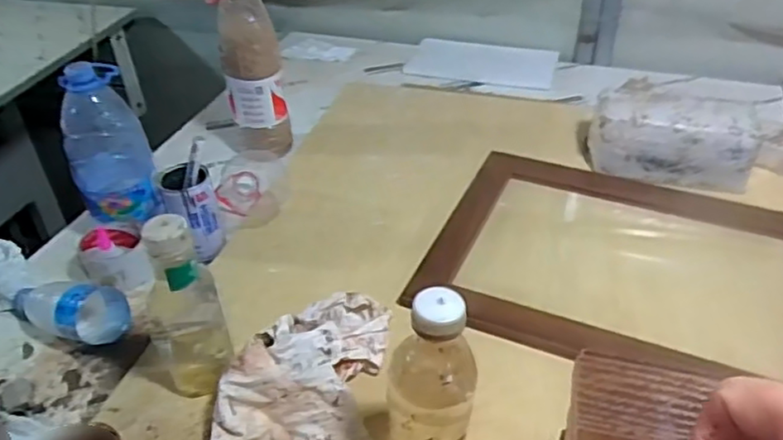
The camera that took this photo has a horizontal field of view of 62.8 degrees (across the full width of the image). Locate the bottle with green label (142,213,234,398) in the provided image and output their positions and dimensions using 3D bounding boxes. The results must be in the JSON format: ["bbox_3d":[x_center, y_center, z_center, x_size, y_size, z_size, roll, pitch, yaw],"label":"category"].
[{"bbox_3d":[-0.190,0.093,0.614,0.058,0.211,0.067,26,46,32],"label":"bottle with green label"}]

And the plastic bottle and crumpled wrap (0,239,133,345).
[{"bbox_3d":[-0.403,0.091,0.750,0.217,0.070,0.073,14,41,21],"label":"plastic bottle and crumpled wrap"}]

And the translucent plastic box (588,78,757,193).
[{"bbox_3d":[0.404,-0.121,0.925,0.224,0.109,0.105,11,40,17],"label":"translucent plastic box"}]

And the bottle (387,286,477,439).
[{"bbox_3d":[0.031,0.146,0.520,0.072,0.198,0.058,3,38,7],"label":"bottle"}]

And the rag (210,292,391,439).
[{"bbox_3d":[-0.064,0.149,0.635,0.183,0.074,0.219,6,39,10],"label":"rag"}]

